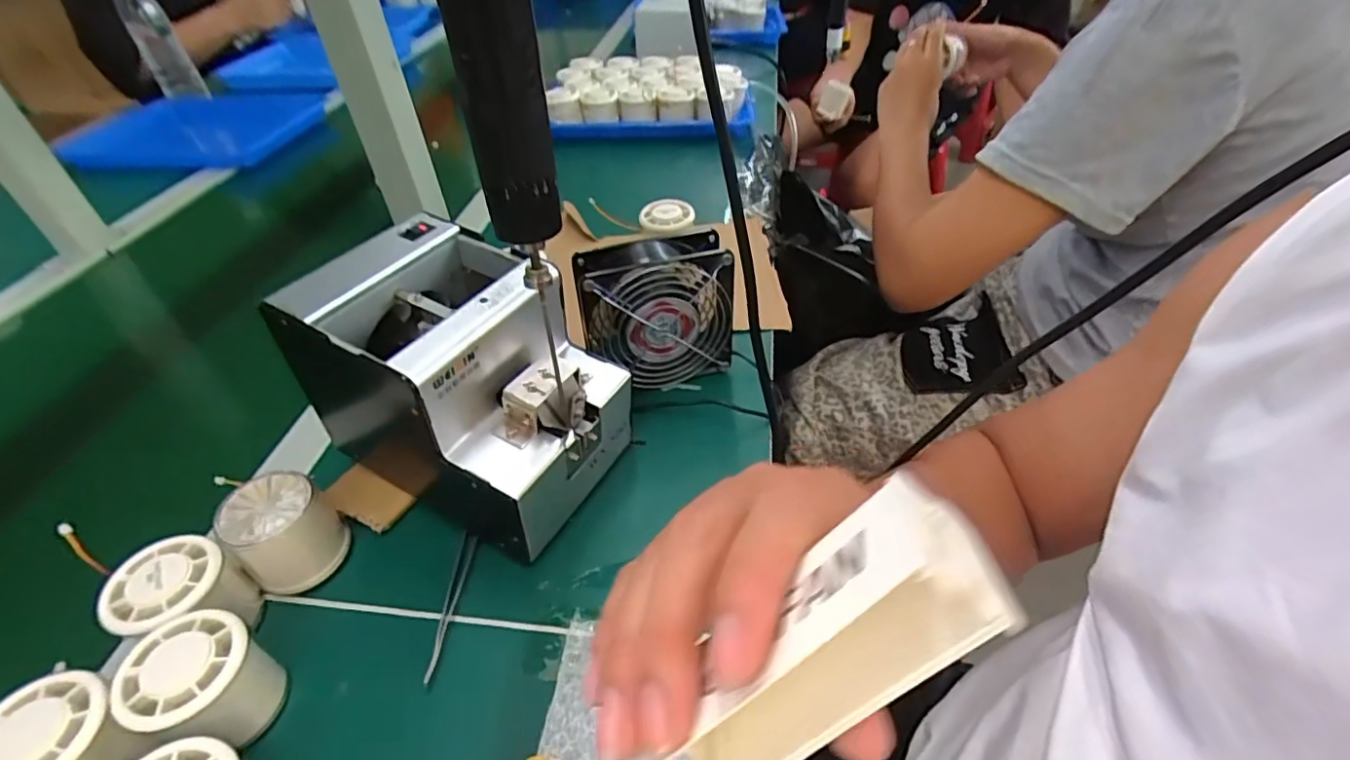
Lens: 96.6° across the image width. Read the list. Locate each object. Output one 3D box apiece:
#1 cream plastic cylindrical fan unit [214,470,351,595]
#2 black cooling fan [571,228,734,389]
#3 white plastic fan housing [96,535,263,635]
[{"bbox_3d":[-0.245,0.098,0.383,0.056,0.061,0.051,-1,43,1],"label":"cream plastic cylindrical fan unit"},{"bbox_3d":[-0.016,-0.049,0.484,0.118,0.120,0.047,-12,44,-11],"label":"black cooling fan"},{"bbox_3d":[-0.280,0.131,0.345,0.058,0.061,0.057,-14,45,-13],"label":"white plastic fan housing"}]

